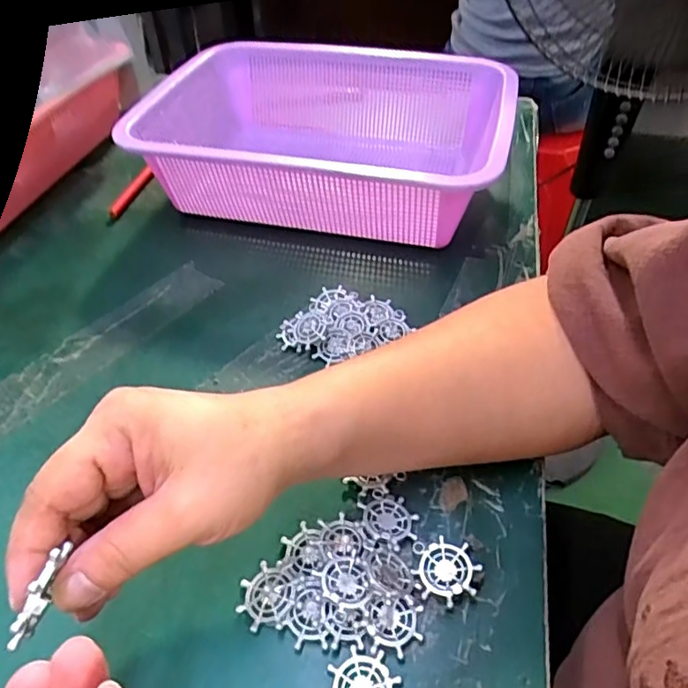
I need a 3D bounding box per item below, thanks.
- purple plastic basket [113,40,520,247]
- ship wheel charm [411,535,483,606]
[{"bbox_3d":[-0.009,-0.177,0.491,0.283,0.091,0.216,10,48,12],"label":"purple plastic basket"},{"bbox_3d":[0.048,0.109,0.273,0.032,0.004,0.030,-7,44,7],"label":"ship wheel charm"}]

